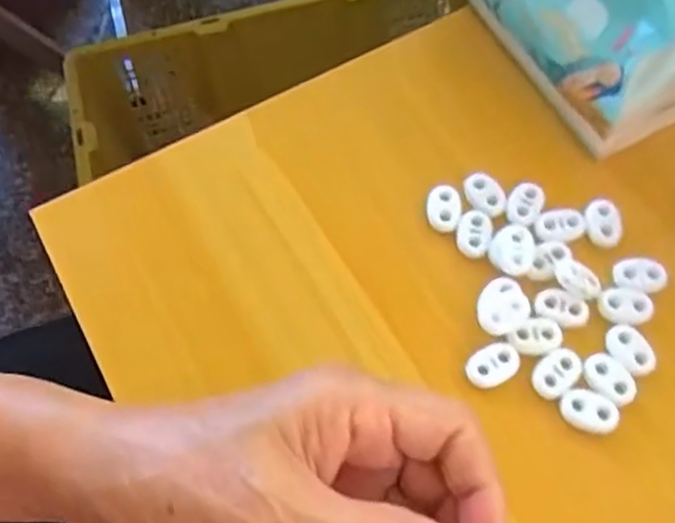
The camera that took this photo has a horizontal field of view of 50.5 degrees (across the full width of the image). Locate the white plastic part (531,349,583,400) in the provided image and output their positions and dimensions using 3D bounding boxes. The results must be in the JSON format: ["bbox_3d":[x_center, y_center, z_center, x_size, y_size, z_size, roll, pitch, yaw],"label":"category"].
[{"bbox_3d":[0.090,0.046,0.292,0.023,0.004,0.015,-38,71,-15],"label":"white plastic part"}]

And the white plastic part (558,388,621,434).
[{"bbox_3d":[0.100,0.060,0.286,0.022,0.004,0.016,24,68,11],"label":"white plastic part"}]

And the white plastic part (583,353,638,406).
[{"bbox_3d":[0.111,0.047,0.290,0.014,0.004,0.022,-38,71,-15],"label":"white plastic part"}]

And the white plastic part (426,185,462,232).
[{"bbox_3d":[0.048,-0.024,0.323,0.016,0.004,0.022,10,66,5],"label":"white plastic part"}]

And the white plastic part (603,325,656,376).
[{"bbox_3d":[0.121,0.036,0.295,0.017,0.004,0.022,-37,71,-15],"label":"white plastic part"}]

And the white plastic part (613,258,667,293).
[{"bbox_3d":[0.130,0.006,0.308,0.022,0.005,0.013,3,66,2],"label":"white plastic part"}]

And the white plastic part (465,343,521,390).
[{"bbox_3d":[0.064,0.043,0.293,0.023,0.004,0.015,-18,67,-7],"label":"white plastic part"}]

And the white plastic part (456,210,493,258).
[{"bbox_3d":[0.061,-0.012,0.318,0.016,0.004,0.021,12,66,6],"label":"white plastic part"}]

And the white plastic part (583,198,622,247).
[{"bbox_3d":[0.118,-0.018,0.320,0.015,0.007,0.021,-1,66,0],"label":"white plastic part"}]

